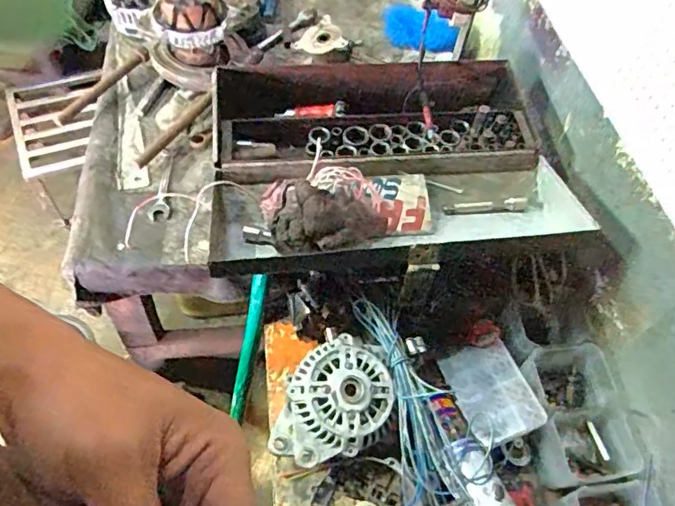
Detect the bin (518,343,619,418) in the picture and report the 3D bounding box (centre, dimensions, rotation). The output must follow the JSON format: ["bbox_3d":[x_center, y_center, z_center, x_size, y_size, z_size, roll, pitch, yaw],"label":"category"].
[{"bbox_3d":[0.319,0.189,0.768,0.115,0.074,0.103,-4,57,-8],"label":"bin"}]

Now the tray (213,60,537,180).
[{"bbox_3d":[0.051,-0.211,0.856,0.479,0.073,0.261,-2,57,-6],"label":"tray"}]

